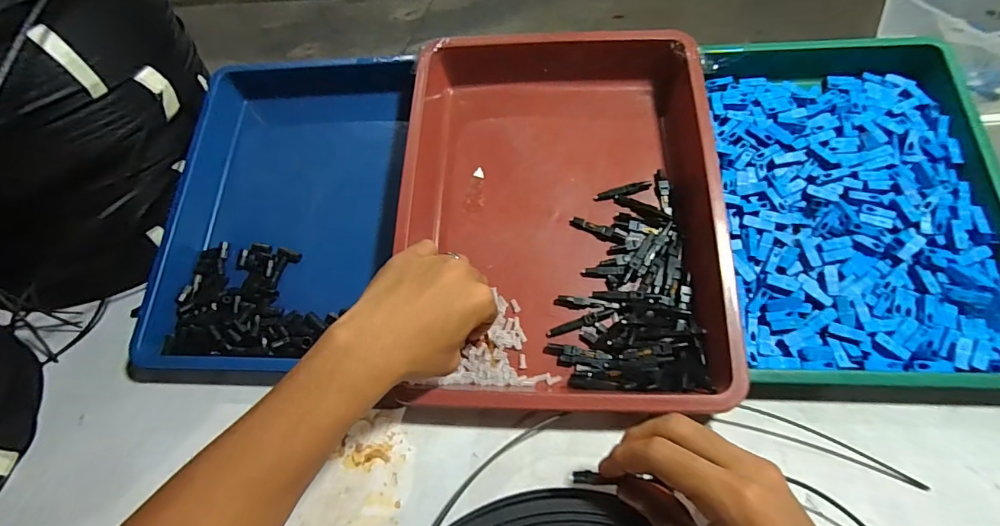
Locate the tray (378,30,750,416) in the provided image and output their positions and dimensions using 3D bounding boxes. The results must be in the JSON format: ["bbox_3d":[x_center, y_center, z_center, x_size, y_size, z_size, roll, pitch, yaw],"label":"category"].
[{"bbox_3d":[0.050,-0.055,0.405,0.262,0.061,0.353,-2,70,7],"label":"tray"}]

